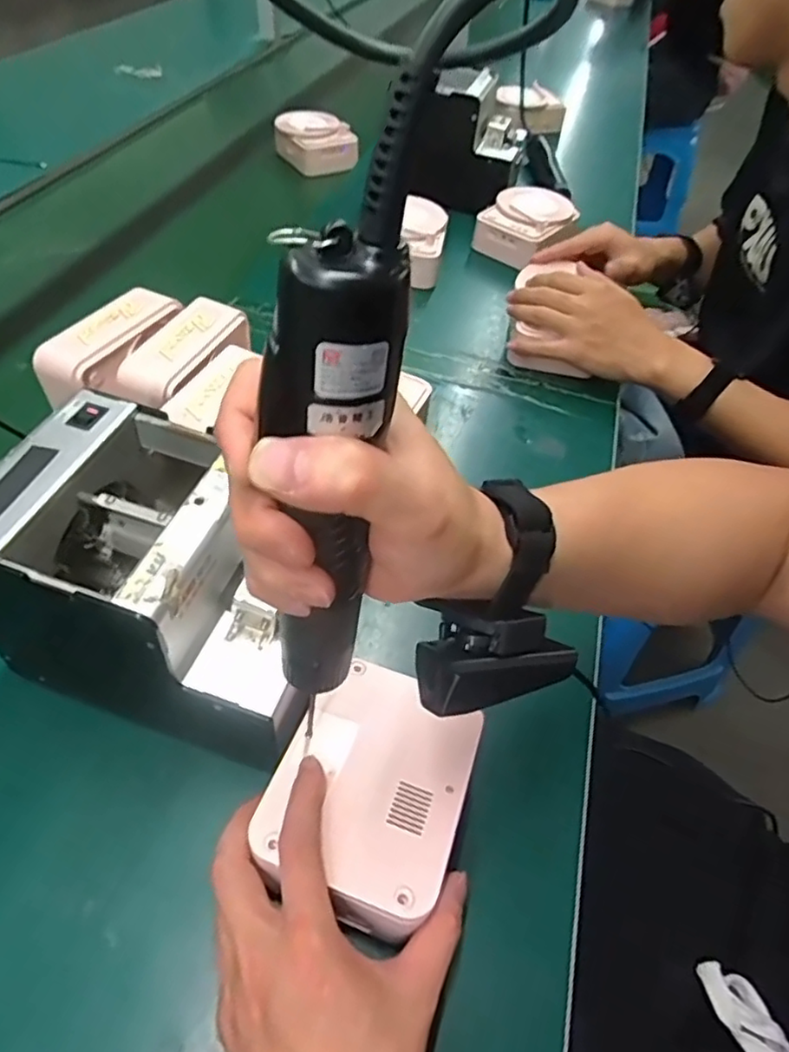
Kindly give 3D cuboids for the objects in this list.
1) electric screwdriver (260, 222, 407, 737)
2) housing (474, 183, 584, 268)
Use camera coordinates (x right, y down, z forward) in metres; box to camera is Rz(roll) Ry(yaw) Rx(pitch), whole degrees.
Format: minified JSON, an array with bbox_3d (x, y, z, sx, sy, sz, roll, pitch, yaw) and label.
[{"bbox_3d":[-0.024,-0.003,0.230,0.039,0.196,0.030,-15,49,-21],"label":"electric screwdriver"},{"bbox_3d":[0.174,-0.400,0.847,0.100,0.076,0.111,34,55,23],"label":"housing"}]

